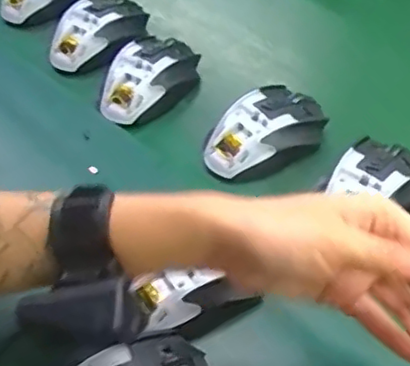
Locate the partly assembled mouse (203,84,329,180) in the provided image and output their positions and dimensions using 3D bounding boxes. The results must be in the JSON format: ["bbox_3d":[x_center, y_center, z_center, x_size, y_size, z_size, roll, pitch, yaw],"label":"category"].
[{"bbox_3d":[0.051,-0.045,0.560,0.116,0.038,0.072,-28,54,-19],"label":"partly assembled mouse"}]

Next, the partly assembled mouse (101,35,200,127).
[{"bbox_3d":[-0.049,-0.097,0.614,0.067,0.050,0.110,24,55,22],"label":"partly assembled mouse"}]

